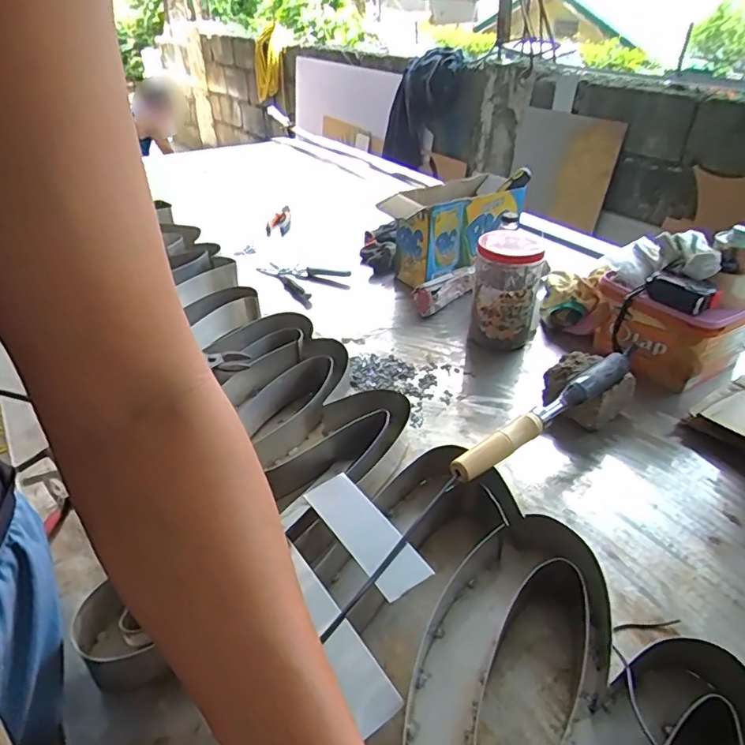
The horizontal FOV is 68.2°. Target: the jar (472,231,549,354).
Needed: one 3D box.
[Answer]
[{"bbox_3d":[0.214,-0.126,0.876,0.106,0.179,0.081,9,35,13],"label":"jar"}]

